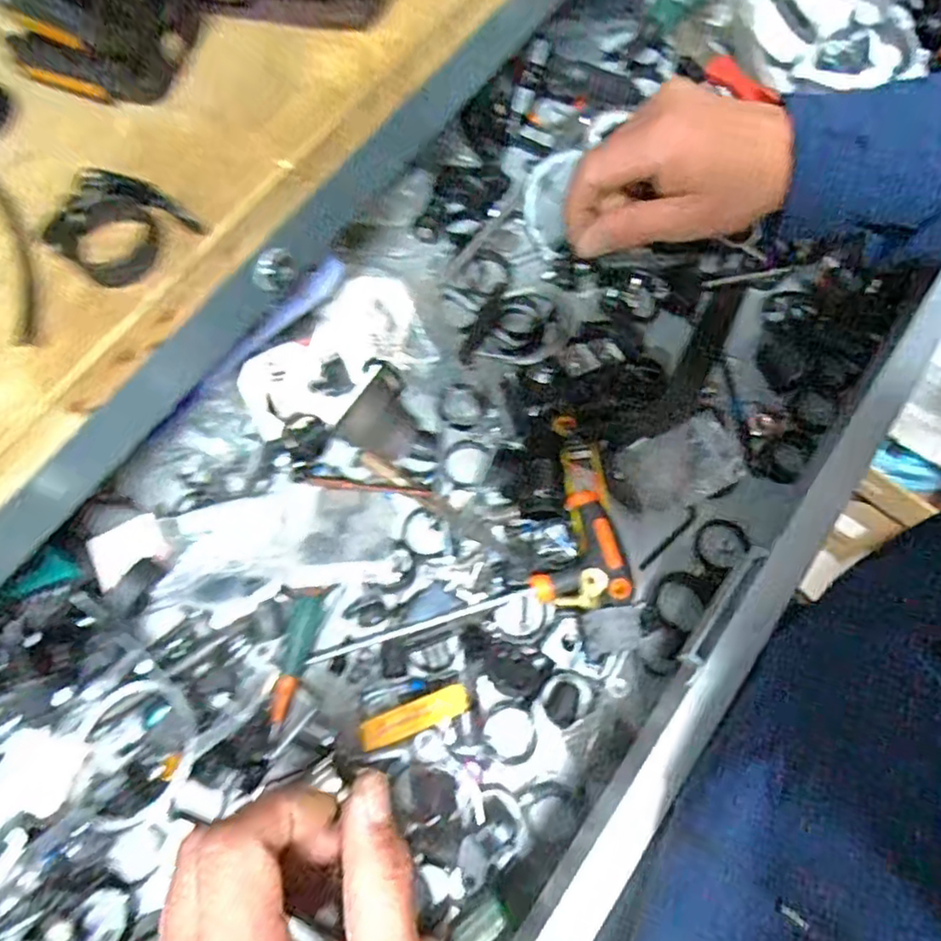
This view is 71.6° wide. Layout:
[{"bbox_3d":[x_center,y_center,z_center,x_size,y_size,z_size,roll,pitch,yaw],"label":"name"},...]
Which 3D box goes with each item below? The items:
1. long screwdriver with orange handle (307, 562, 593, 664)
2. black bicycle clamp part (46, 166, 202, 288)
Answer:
[{"bbox_3d":[-0.010,0.090,0.401,0.179,0.019,0.018,-16,74,-7],"label":"long screwdriver with orange handle"},{"bbox_3d":[-0.162,-0.111,0.298,0.055,0.012,0.049,33,75,11],"label":"black bicycle clamp part"}]

